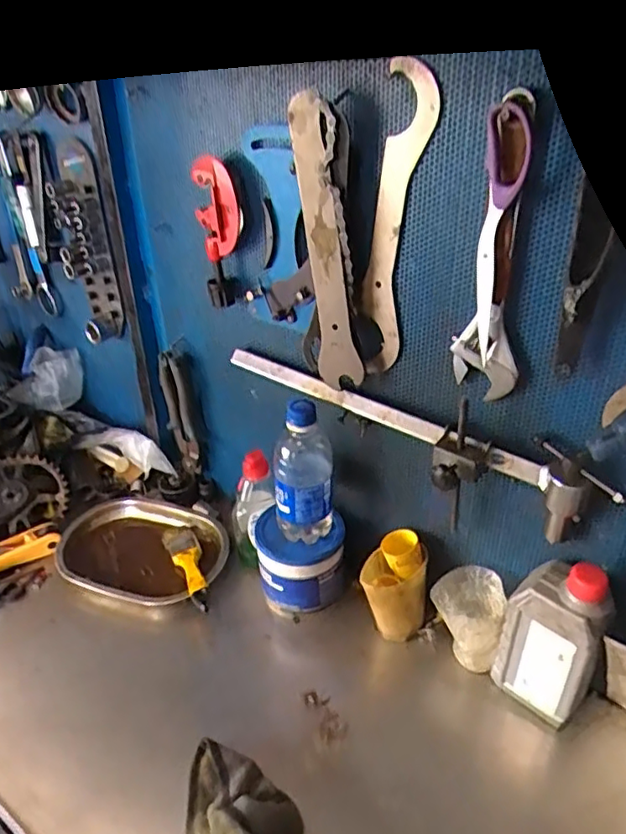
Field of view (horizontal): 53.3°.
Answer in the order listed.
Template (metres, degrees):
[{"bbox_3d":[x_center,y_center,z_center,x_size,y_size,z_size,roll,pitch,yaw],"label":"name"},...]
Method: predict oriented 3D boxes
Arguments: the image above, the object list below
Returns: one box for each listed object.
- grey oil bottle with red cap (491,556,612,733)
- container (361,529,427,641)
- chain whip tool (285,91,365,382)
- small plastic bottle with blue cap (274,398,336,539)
[{"bbox_3d":[0.223,0.215,0.591,0.087,0.200,0.050,23,39,36],"label":"grey oil bottle with red cap"},{"bbox_3d":[0.089,0.186,0.693,0.069,0.106,0.064,3,31,8],"label":"container"},{"bbox_3d":[0.013,-0.146,0.570,0.053,0.259,0.027,6,32,13],"label":"chain whip tool"},{"bbox_3d":[-0.010,0.060,0.670,0.062,0.164,0.053,-4,31,-2],"label":"small plastic bottle with blue cap"}]

